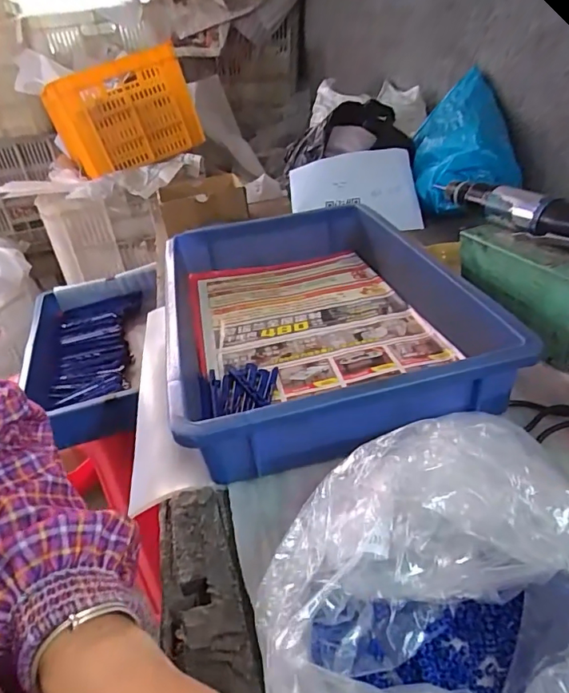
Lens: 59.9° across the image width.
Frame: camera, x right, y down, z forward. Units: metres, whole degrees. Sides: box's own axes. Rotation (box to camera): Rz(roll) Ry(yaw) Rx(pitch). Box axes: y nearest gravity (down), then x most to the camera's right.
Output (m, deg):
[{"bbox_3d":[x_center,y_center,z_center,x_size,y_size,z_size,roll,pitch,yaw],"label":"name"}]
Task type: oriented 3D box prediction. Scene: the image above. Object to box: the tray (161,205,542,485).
[{"bbox_3d":[0.026,-0.044,0.560,0.305,0.074,0.436,-14,32,-9],"label":"tray"}]

